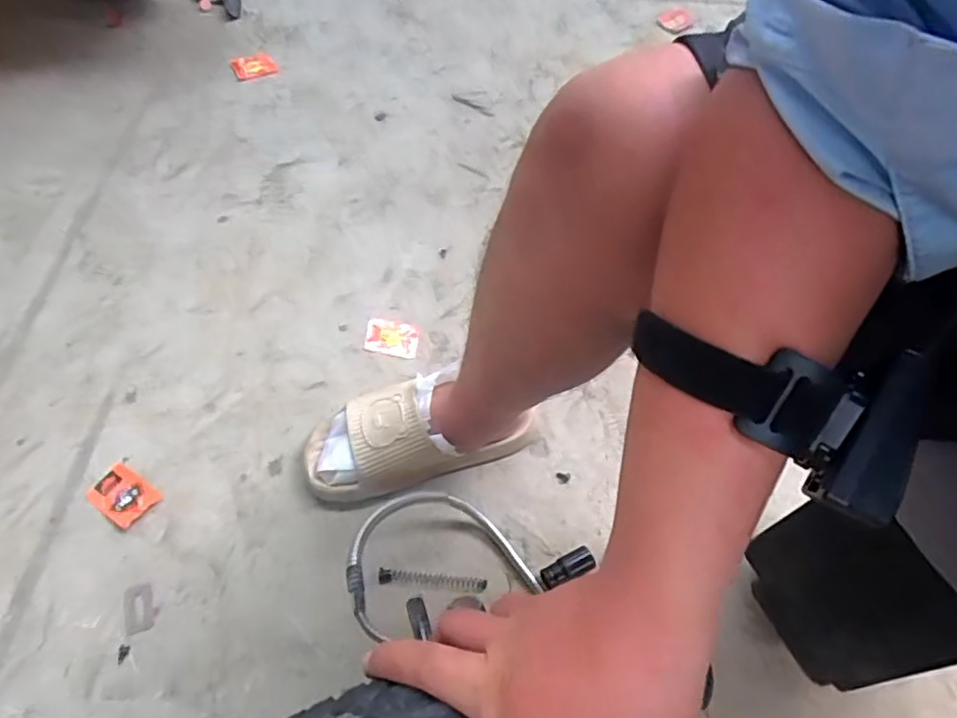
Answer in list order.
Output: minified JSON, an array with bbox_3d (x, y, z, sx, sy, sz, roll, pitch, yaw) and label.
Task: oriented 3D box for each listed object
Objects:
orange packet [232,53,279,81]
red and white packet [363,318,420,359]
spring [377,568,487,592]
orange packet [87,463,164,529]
[{"bbox_3d":[-0.376,-0.492,1.032,0.068,0.006,0.057,-22,66,-14],"label":"orange packet"},{"bbox_3d":[-0.116,-0.029,0.822,0.068,0.010,0.046,8,61,0],"label":"red and white packet"},{"bbox_3d":[-0.051,0.247,0.686,0.119,0.008,0.015,6,61,-2],"label":"spring"},{"bbox_3d":[-0.407,0.155,0.704,0.076,0.008,0.051,33,64,13],"label":"orange packet"}]

